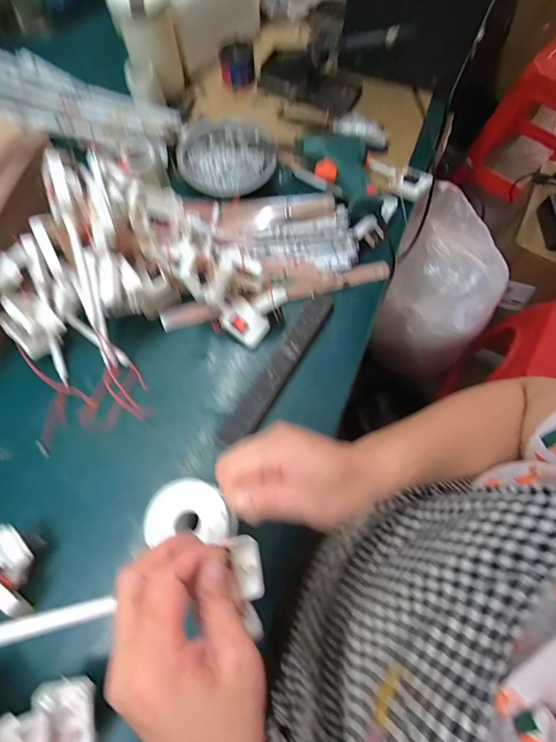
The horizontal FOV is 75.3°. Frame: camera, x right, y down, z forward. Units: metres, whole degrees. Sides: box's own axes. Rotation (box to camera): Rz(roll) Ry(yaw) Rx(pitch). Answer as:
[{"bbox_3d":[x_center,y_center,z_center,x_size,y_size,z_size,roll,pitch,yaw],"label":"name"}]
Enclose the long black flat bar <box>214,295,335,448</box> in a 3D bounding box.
[{"bbox_3d":[0.004,-0.004,0.400,0.030,0.012,0.204,31,71,10],"label":"long black flat bar"}]

